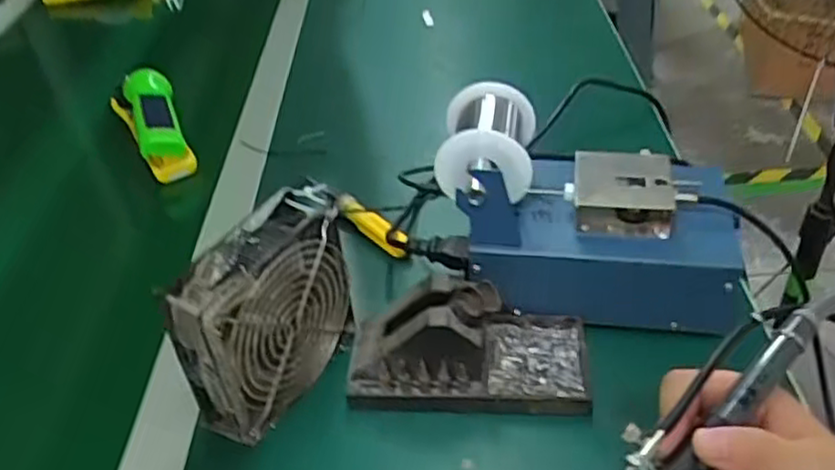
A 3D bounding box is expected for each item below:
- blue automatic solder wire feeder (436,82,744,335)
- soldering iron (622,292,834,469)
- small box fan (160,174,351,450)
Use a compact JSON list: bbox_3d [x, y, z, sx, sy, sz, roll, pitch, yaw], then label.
[{"bbox_3d":[0.121,-0.028,0.529,0.202,0.121,0.135,3,40,11],"label":"blue automatic solder wire feeder"},{"bbox_3d":[0.115,0.085,0.306,0.202,0.022,0.028,-42,50,-16],"label":"soldering iron"},{"bbox_3d":[-0.093,0.057,0.480,0.044,0.140,0.128,18,45,26],"label":"small box fan"}]

